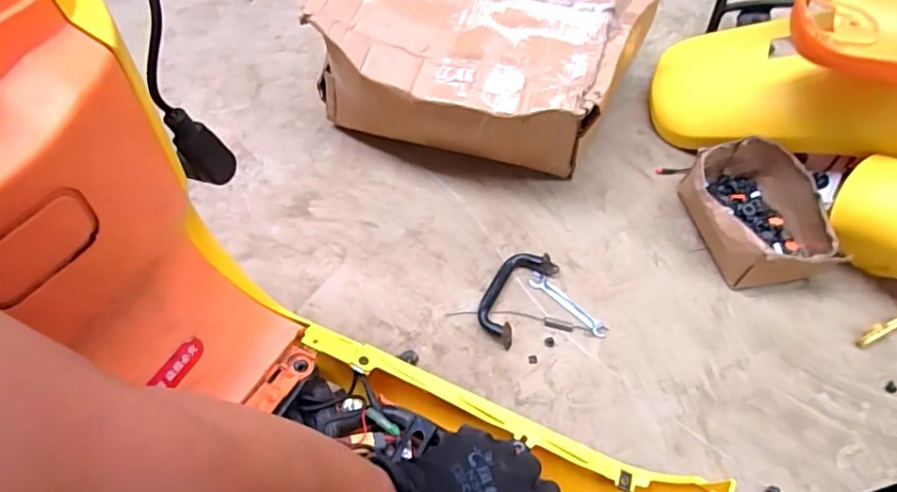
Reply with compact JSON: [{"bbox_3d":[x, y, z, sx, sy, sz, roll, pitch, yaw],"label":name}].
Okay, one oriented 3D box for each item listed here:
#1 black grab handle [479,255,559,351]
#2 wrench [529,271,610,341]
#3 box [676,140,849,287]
[{"bbox_3d":[0.094,0.064,0.763,0.072,0.034,0.150,32,65,17],"label":"black grab handle"},{"bbox_3d":[0.173,0.085,0.765,0.129,0.005,0.024,39,67,20],"label":"wrench"},{"bbox_3d":[0.447,-0.043,0.784,0.177,0.093,0.213,-7,60,-4],"label":"box"}]

